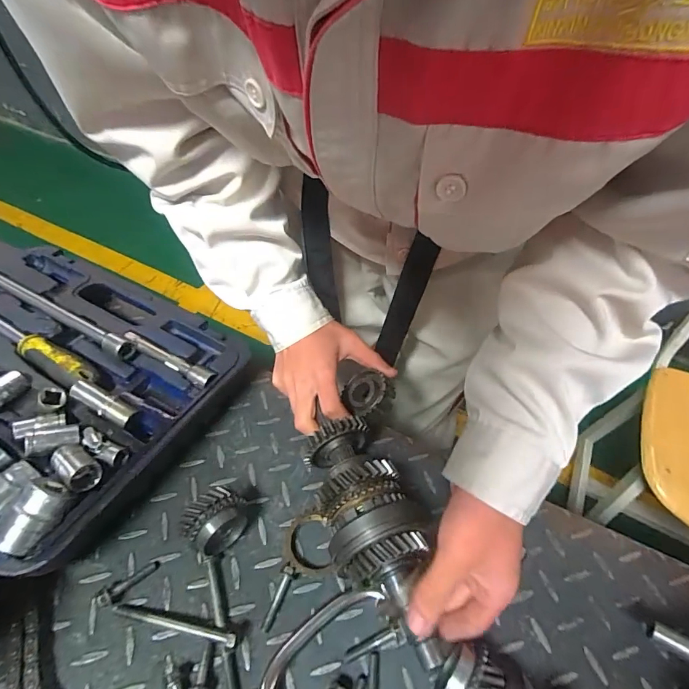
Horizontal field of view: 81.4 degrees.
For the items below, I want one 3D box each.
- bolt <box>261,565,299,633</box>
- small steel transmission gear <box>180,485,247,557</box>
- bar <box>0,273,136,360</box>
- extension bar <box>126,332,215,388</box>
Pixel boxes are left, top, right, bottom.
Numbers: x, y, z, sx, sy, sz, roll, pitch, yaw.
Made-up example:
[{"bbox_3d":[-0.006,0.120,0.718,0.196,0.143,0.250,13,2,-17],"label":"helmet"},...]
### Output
[{"bbox_3d":[-0.052,0.204,0.321,0.014,0.016,0.046,17,47,11],"label":"bolt"},{"bbox_3d":[-0.108,0.151,0.340,0.048,0.051,0.032,-31,56,-29],"label":"small steel transmission gear"},{"bbox_3d":[-0.332,-0.039,0.455,0.235,0.018,0.021,23,49,17],"label":"bar"},{"bbox_3d":[-0.187,0.017,0.425,0.119,0.018,0.016,24,49,18],"label":"extension bar"}]

